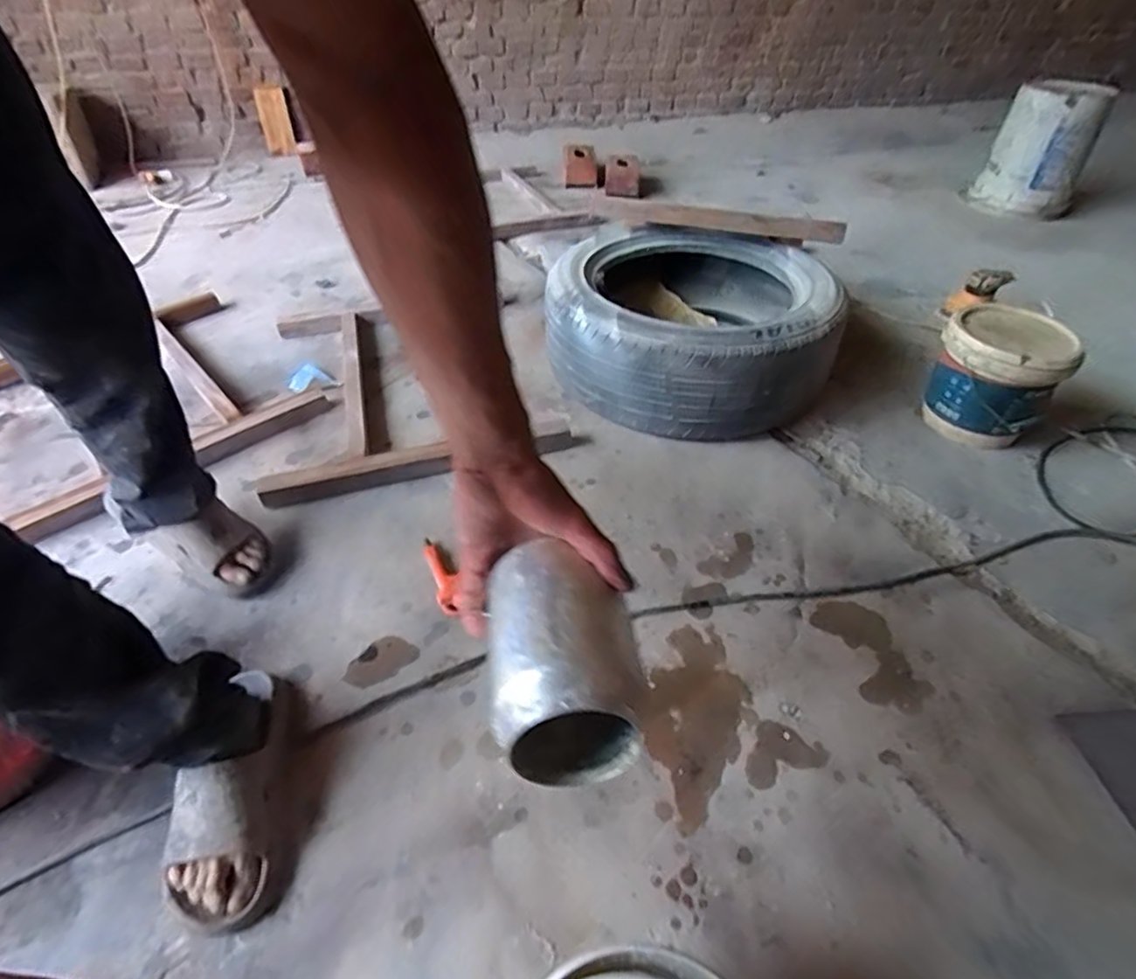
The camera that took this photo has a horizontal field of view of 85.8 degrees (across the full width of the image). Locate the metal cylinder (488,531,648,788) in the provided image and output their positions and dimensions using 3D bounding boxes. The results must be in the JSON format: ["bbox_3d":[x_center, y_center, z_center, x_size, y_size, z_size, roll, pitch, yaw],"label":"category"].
[{"bbox_3d":[-0.004,0.114,0.413,0.093,0.095,0.135,-3,43,-4],"label":"metal cylinder"}]

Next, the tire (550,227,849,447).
[{"bbox_3d":[0.271,-0.354,1.299,0.555,0.220,0.575,19,46,18],"label":"tire"}]

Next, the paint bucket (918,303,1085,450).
[{"bbox_3d":[0.812,-0.210,1.173,0.200,0.212,0.200,0,43,0],"label":"paint bucket"}]

